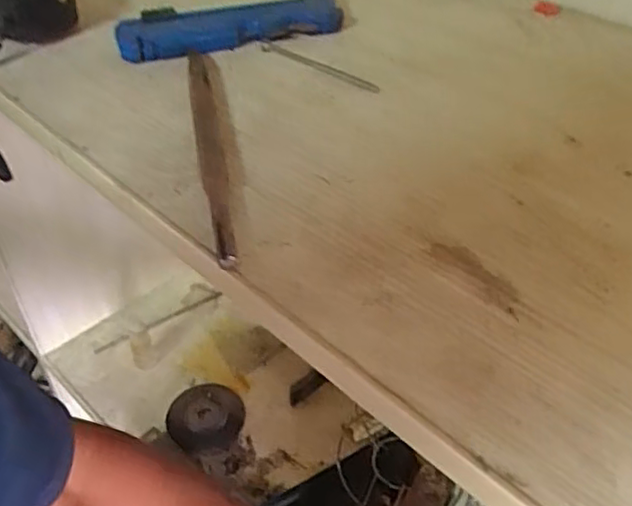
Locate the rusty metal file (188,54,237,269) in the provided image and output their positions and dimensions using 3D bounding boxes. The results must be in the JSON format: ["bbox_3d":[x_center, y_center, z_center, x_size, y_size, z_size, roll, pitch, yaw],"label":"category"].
[{"bbox_3d":[-0.062,-0.064,0.391,0.015,0.009,0.206,-8,43,-8],"label":"rusty metal file"}]

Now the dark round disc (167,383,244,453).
[{"bbox_3d":[-0.129,0.191,0.784,0.089,0.015,0.087,0,42,0],"label":"dark round disc"}]

